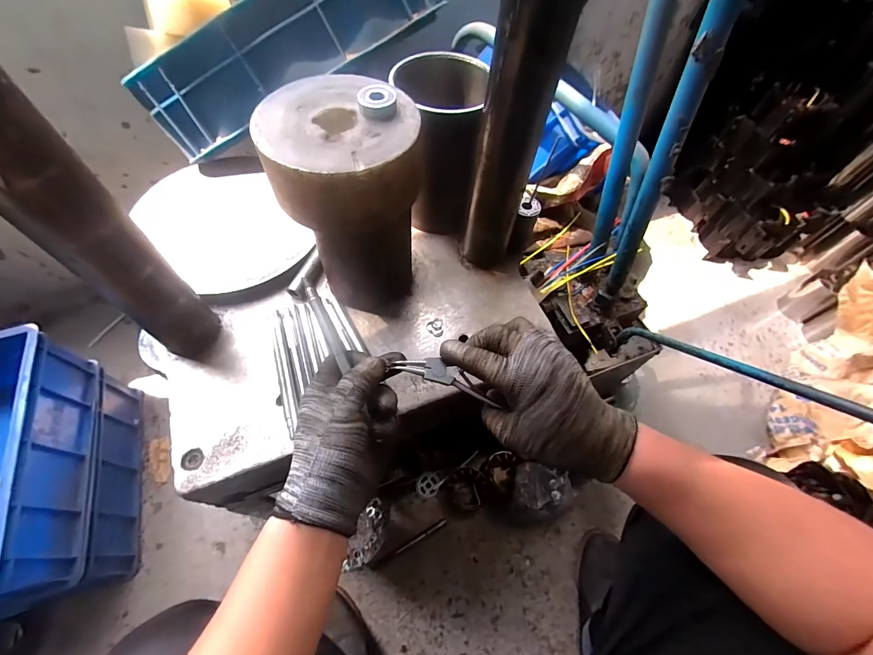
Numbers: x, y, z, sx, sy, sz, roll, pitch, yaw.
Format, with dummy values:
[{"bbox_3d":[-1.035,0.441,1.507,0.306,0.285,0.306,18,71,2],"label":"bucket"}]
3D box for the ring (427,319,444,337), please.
[{"bbox_3d":[-0.002,-0.001,0.481,0.020,0.004,0.025,-2,60,-4],"label":"ring"}]

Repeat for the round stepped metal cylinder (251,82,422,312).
[{"bbox_3d":[-0.090,-0.127,0.421,0.138,0.221,0.140,-17,62,-13],"label":"round stepped metal cylinder"}]

